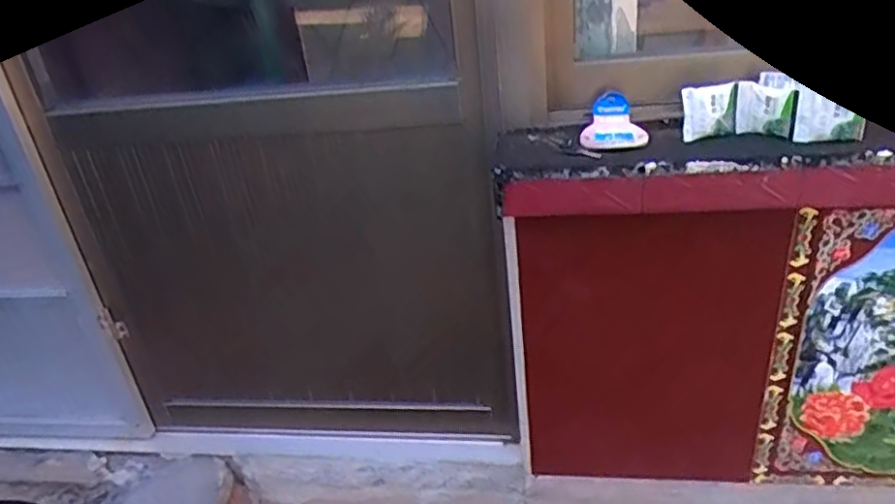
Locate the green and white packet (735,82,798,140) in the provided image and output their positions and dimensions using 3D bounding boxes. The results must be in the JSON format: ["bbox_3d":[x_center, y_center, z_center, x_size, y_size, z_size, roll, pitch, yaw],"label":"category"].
[{"bbox_3d":[0.403,-0.180,0.824,0.067,0.064,0.019,17,37,37],"label":"green and white packet"}]

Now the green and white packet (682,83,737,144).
[{"bbox_3d":[0.341,-0.181,0.841,0.067,0.066,0.016,-8,29,-1],"label":"green and white packet"}]

